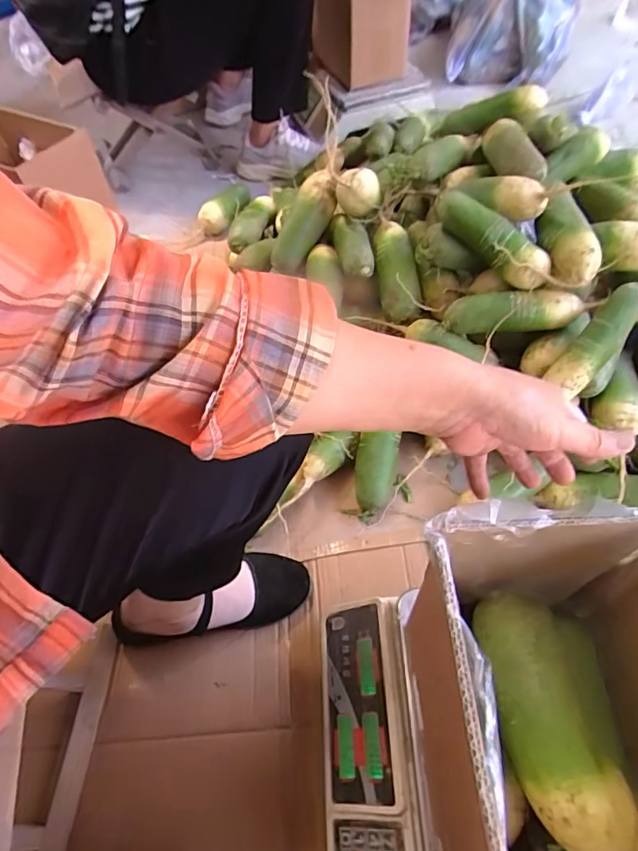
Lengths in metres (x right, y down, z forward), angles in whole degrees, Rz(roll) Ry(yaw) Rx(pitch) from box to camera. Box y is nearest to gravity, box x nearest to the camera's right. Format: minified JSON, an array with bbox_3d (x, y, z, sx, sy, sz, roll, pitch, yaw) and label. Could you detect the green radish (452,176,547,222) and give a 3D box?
[{"bbox_3d":[0.245,-0.313,0.660,0.042,0.045,0.133,-34,48,-17],"label":"green radish"}]

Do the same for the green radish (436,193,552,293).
[{"bbox_3d":[0.226,-0.246,0.635,0.173,0.047,0.047,41,67,6],"label":"green radish"}]

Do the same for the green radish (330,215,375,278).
[{"bbox_3d":[0.051,-0.281,0.756,0.045,0.043,0.120,-11,57,-3],"label":"green radish"}]

